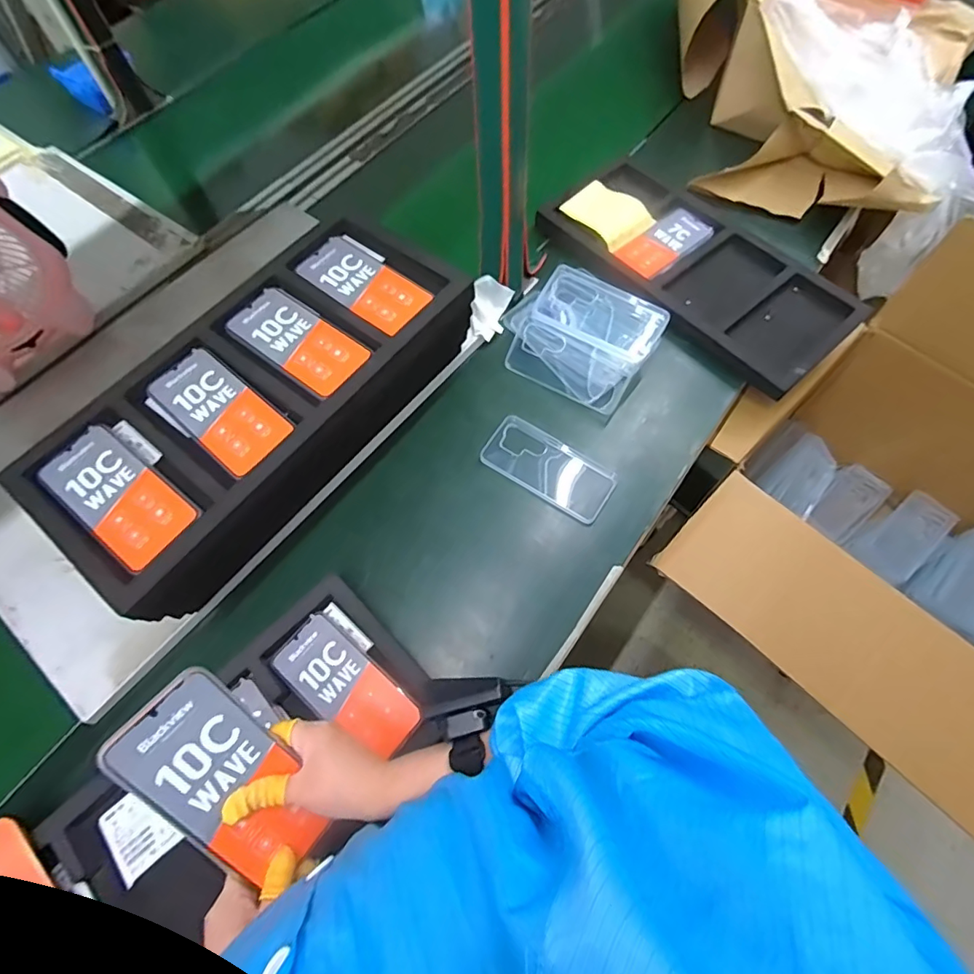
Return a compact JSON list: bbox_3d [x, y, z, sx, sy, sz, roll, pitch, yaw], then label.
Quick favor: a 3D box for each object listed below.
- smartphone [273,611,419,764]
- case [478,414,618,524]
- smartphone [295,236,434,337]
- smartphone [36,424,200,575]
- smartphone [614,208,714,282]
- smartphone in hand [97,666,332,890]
[{"bbox_3d":[-0.155,0.223,0.564,0.170,0.005,0.075,38,74,12],"label":"smartphone"},{"bbox_3d":[0.083,-0.027,0.682,0.174,0.008,0.084,30,70,15],"label":"case"},{"bbox_3d":[-0.144,-0.241,0.609,0.172,0.009,0.078,38,70,18],"label":"smartphone"},{"bbox_3d":[-0.361,0.008,0.499,0.166,0.015,0.076,35,71,16],"label":"smartphone"},{"bbox_3d":[0.285,-0.385,0.811,0.155,0.004,0.081,-39,72,-13],"label":"smartphone"},{"bbox_3d":[-0.187,0.215,0.376,0.165,0.007,0.077,53,56,-17],"label":"smartphone in hand"}]

